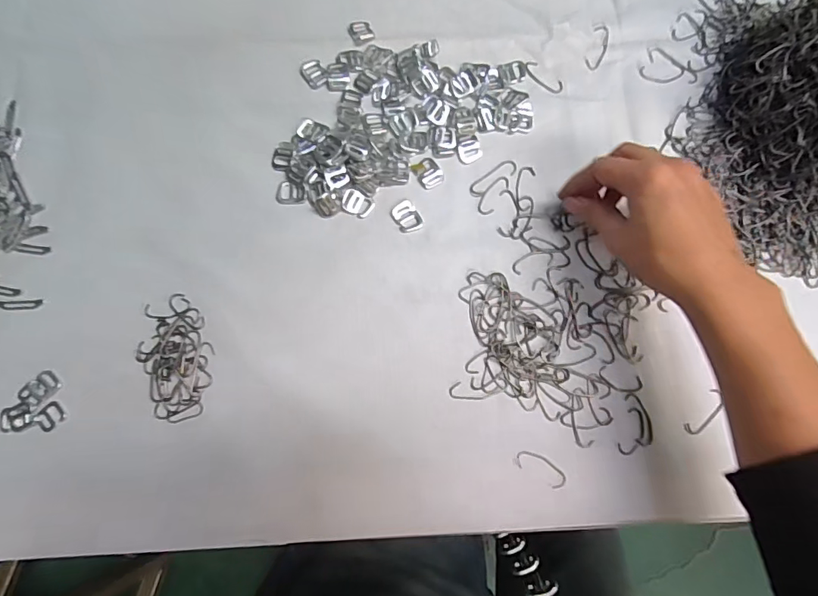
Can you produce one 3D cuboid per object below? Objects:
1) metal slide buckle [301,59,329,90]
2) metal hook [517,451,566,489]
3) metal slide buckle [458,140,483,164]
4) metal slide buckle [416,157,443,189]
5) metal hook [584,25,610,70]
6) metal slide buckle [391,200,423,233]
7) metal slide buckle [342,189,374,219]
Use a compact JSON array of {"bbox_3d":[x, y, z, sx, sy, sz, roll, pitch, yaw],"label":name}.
[{"bbox_3d":[-0.079,-0.187,0.392,0.018,0.004,0.025,-31,80,-6],"label":"metal slide buckle"},{"bbox_3d":[0.093,0.119,0.330,0.037,0.004,0.015,31,80,6],"label":"metal hook"},{"bbox_3d":[0.049,-0.118,0.377,0.018,0.004,0.018,-20,79,-4],"label":"metal slide buckle"},{"bbox_3d":[0.016,-0.100,0.375,0.019,0.004,0.024,-28,80,-6],"label":"metal slide buckle"},{"bbox_3d":[0.161,-0.214,0.402,0.015,0.004,0.044,19,79,4],"label":"metal hook"},{"bbox_3d":[-0.001,-0.063,0.367,0.019,0.004,0.026,-25,80,-5],"label":"metal slide buckle"},{"bbox_3d":[-0.040,-0.074,0.368,0.024,0.005,0.017,26,80,5],"label":"metal slide buckle"}]

